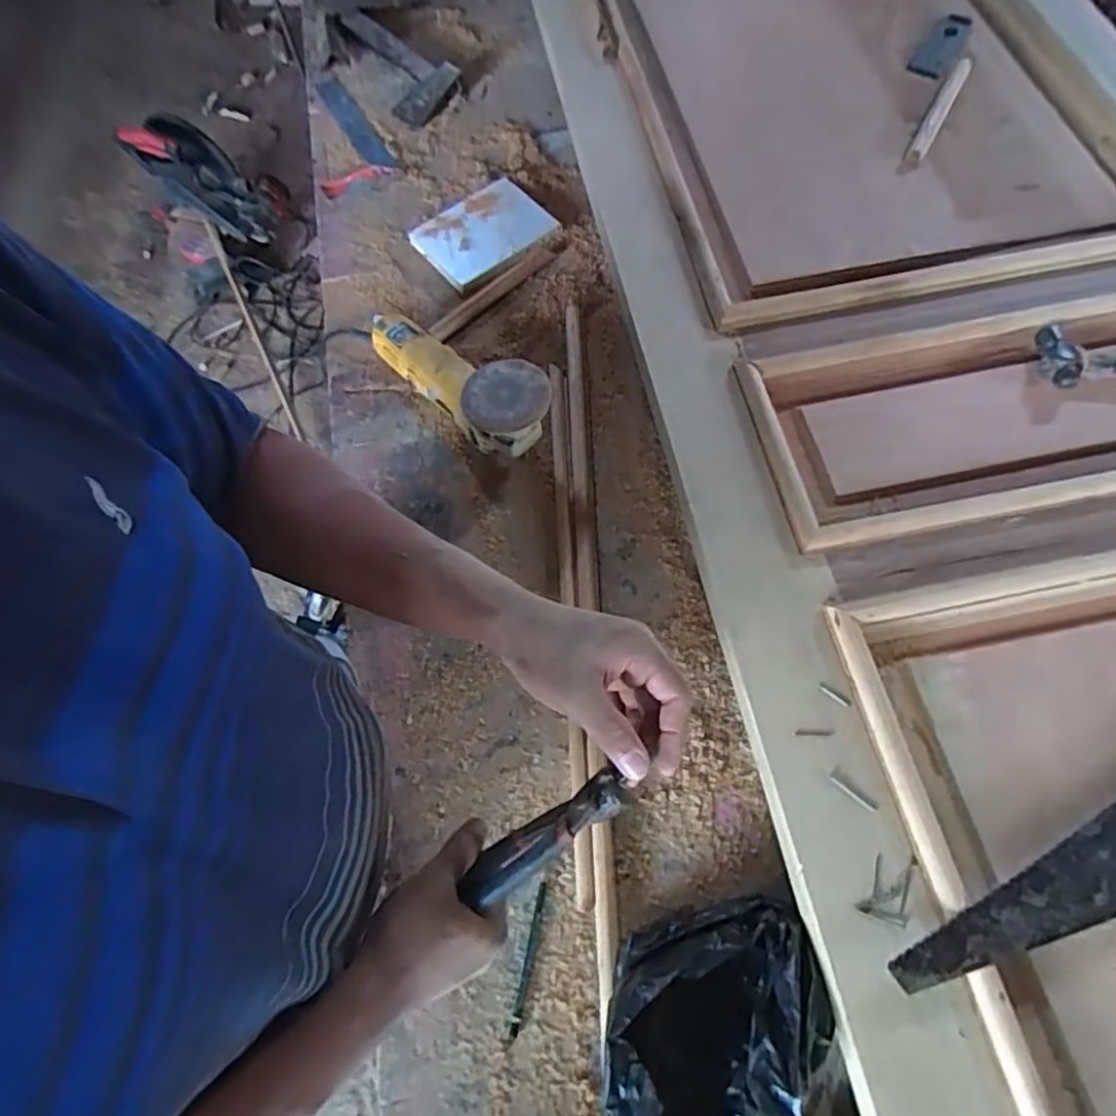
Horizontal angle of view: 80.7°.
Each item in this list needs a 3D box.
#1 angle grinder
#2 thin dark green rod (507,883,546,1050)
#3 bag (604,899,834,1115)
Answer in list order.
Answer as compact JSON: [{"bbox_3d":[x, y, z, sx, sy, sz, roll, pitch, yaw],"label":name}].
[{"bbox_3d":[-0.121,-0.201,0.764,0.303,0.094,0.089,35,71,31],"label":"angle grinder"},{"bbox_3d":[-0.025,0.341,0.554,0.008,0.004,0.120,11,66,8],"label":"thin dark green rod"},{"bbox_3d":[0.110,0.348,0.495,0.200,0.092,0.136,-42,69,-13],"label":"bag"}]

